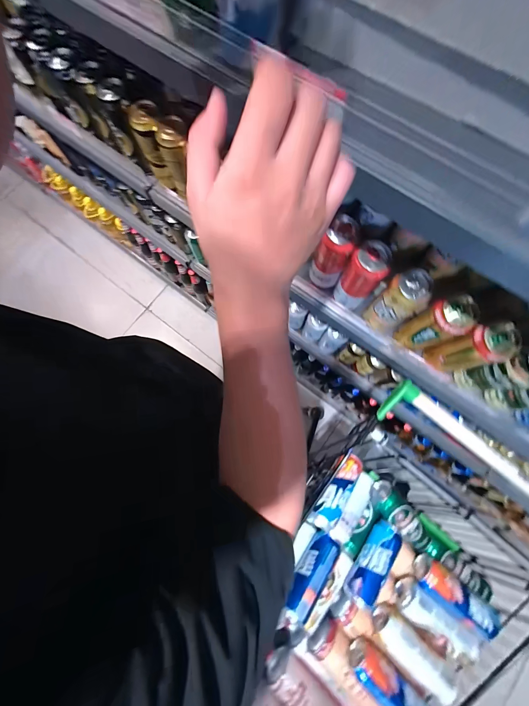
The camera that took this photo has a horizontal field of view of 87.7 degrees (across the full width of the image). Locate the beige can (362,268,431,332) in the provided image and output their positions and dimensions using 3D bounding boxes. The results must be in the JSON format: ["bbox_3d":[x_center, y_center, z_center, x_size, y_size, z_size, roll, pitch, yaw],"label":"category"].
[{"bbox_3d":[0.239,-0.089,0.494,0.068,0.137,0.065,0,78,1],"label":"beige can"}]

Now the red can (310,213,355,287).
[{"bbox_3d":[0.124,-0.184,0.516,0.058,0.138,0.062,0,78,1],"label":"red can"}]

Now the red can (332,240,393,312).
[{"bbox_3d":[0.180,-0.140,0.509,0.064,0.145,0.070,0,78,1],"label":"red can"}]

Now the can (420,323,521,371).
[{"bbox_3d":[0.351,-0.004,0.477,0.066,0.140,0.058,-4,78,1],"label":"can"}]

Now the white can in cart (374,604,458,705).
[{"bbox_3d":[0.307,0.618,0.564,0.170,0.056,0.069,42,82,9],"label":"white can in cart"}]

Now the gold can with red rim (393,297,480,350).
[{"bbox_3d":[0.300,-0.045,0.491,0.065,0.144,0.060,-17,79,-2],"label":"gold can with red rim"}]

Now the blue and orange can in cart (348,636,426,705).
[{"bbox_3d":[0.250,0.666,0.540,0.164,0.069,0.064,40,82,9],"label":"blue and orange can in cart"}]

